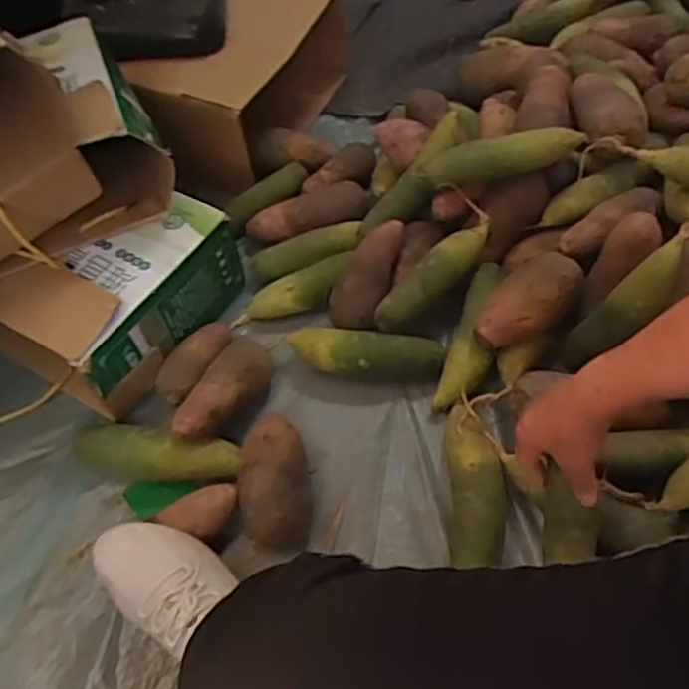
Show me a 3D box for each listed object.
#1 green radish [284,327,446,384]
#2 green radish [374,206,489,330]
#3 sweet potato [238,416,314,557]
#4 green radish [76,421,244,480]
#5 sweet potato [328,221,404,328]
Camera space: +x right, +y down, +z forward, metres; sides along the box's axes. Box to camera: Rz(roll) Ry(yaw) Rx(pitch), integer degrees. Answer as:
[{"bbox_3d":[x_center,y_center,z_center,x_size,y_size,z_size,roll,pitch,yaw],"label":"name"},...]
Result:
[{"bbox_3d":[0.024,0.013,0.833,0.197,0.045,0.057,6,56,9],"label":"green radish"},{"bbox_3d":[0.121,-0.093,0.849,0.045,0.052,0.206,37,66,26],"label":"green radish"},{"bbox_3d":[-0.078,0.149,0.737,0.080,0.071,0.145,-10,55,-2],"label":"sweet potato"},{"bbox_3d":[-0.220,0.126,0.776,0.202,0.070,0.056,6,57,9],"label":"green radish"},{"bbox_3d":[0.032,-0.095,0.860,0.064,0.046,0.158,22,79,19],"label":"sweet potato"}]

